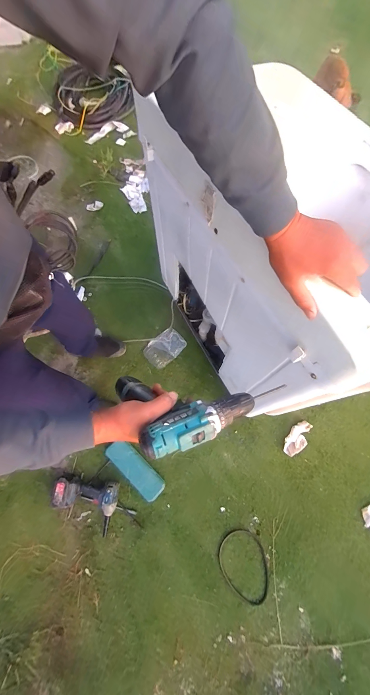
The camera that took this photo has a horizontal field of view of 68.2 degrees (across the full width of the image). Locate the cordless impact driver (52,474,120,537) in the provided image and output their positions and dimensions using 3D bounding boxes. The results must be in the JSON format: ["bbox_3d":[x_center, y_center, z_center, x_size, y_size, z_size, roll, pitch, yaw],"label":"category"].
[{"bbox_3d":[-0.414,0.656,1.131,0.262,0.094,0.210,6,70,0],"label":"cordless impact driver"}]

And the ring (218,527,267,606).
[{"bbox_3d":[0.239,0.874,1.090,0.188,0.017,0.255,-15,71,-7],"label":"ring"}]

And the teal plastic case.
[{"bbox_3d":[-0.216,0.518,1.169,0.291,0.036,0.104,40,74,12],"label":"teal plastic case"}]

